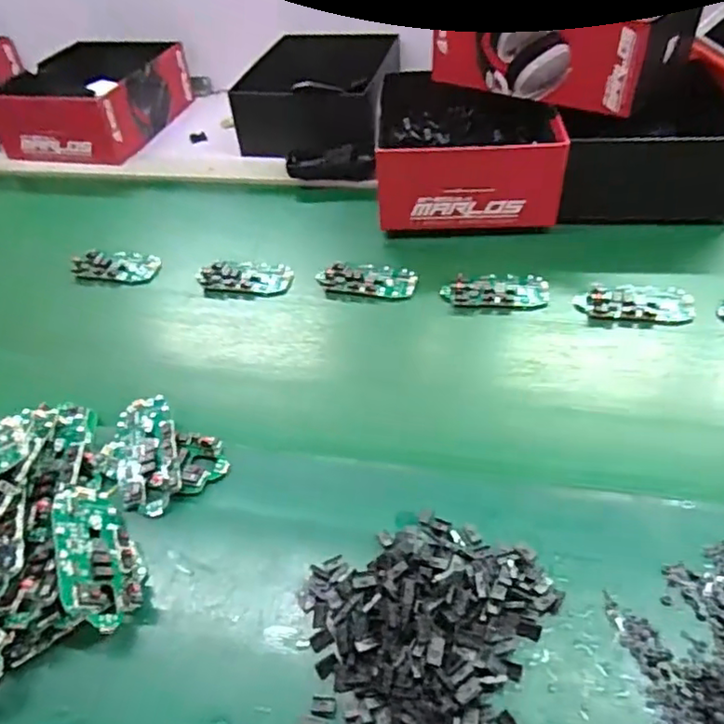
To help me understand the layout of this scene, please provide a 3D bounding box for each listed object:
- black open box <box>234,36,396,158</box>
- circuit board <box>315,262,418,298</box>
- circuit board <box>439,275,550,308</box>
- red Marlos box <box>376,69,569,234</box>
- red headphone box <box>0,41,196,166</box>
[{"bbox_3d":[-0.057,-0.377,0.832,0.199,0.083,0.260,2,47,8],"label":"black open box"},{"bbox_3d":[0.004,-0.085,0.604,0.098,0.012,0.044,4,47,10],"label":"circuit board"},{"bbox_3d":[0.127,-0.070,0.575,0.097,0.013,0.043,0,46,6],"label":"circuit board"},{"bbox_3d":[0.115,-0.250,0.688,0.192,0.086,0.233,0,47,7],"label":"red Marlos box"},{"bbox_3d":[-0.398,-0.408,0.910,0.217,0.080,0.281,5,46,12],"label":"red headphone box"}]

